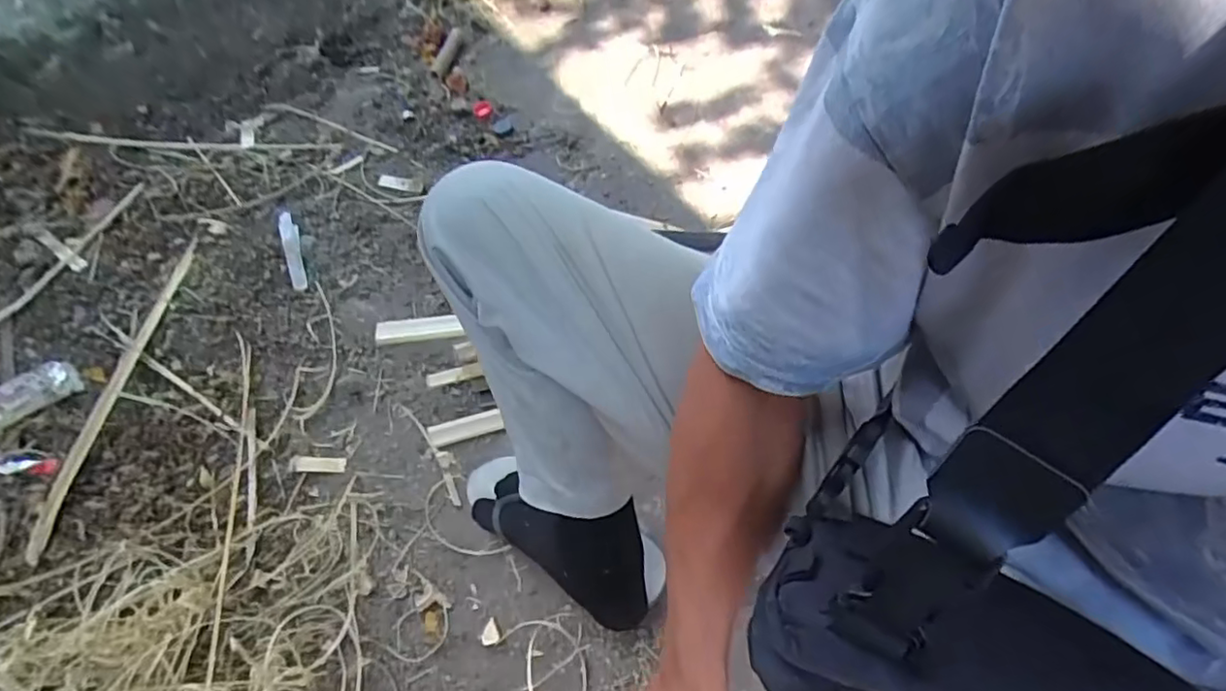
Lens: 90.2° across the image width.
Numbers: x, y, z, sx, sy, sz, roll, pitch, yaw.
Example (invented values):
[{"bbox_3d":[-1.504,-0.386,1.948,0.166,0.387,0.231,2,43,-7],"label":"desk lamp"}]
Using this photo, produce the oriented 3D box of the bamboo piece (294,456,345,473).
[{"bbox_3d":[-0.376,0.152,0.783,0.064,0.008,0.020,2,63,3],"label":"bamboo piece"}]

